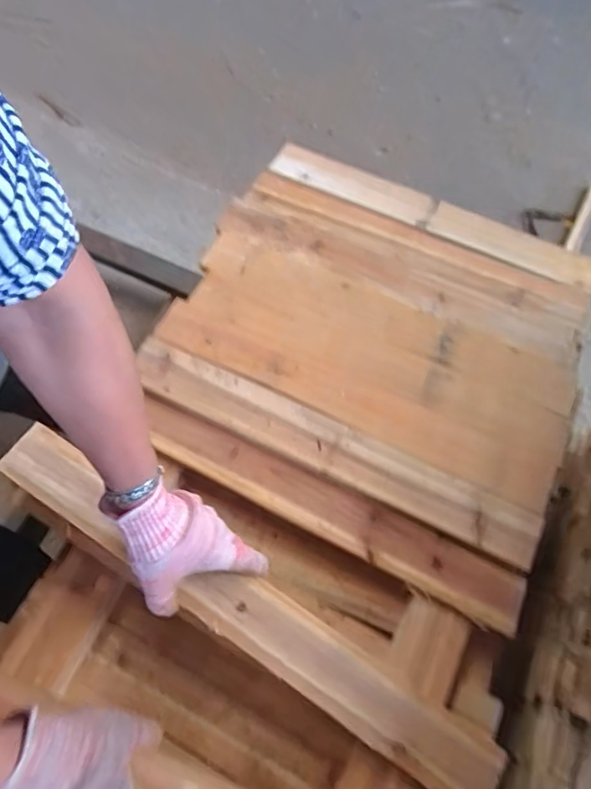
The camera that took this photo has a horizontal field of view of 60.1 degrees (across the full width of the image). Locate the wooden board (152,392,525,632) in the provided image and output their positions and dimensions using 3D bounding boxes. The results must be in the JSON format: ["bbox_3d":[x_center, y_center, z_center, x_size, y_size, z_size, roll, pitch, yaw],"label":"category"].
[{"bbox_3d":[0.028,0.123,0.579,0.464,0.027,0.061,26,68,11],"label":"wooden board"}]

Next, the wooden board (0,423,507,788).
[{"bbox_3d":[-0.062,0.207,0.506,0.565,0.013,0.064,31,69,9],"label":"wooden board"}]

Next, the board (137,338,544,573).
[{"bbox_3d":[0.032,0.056,0.592,0.496,0.012,0.068,24,68,10],"label":"board"}]

